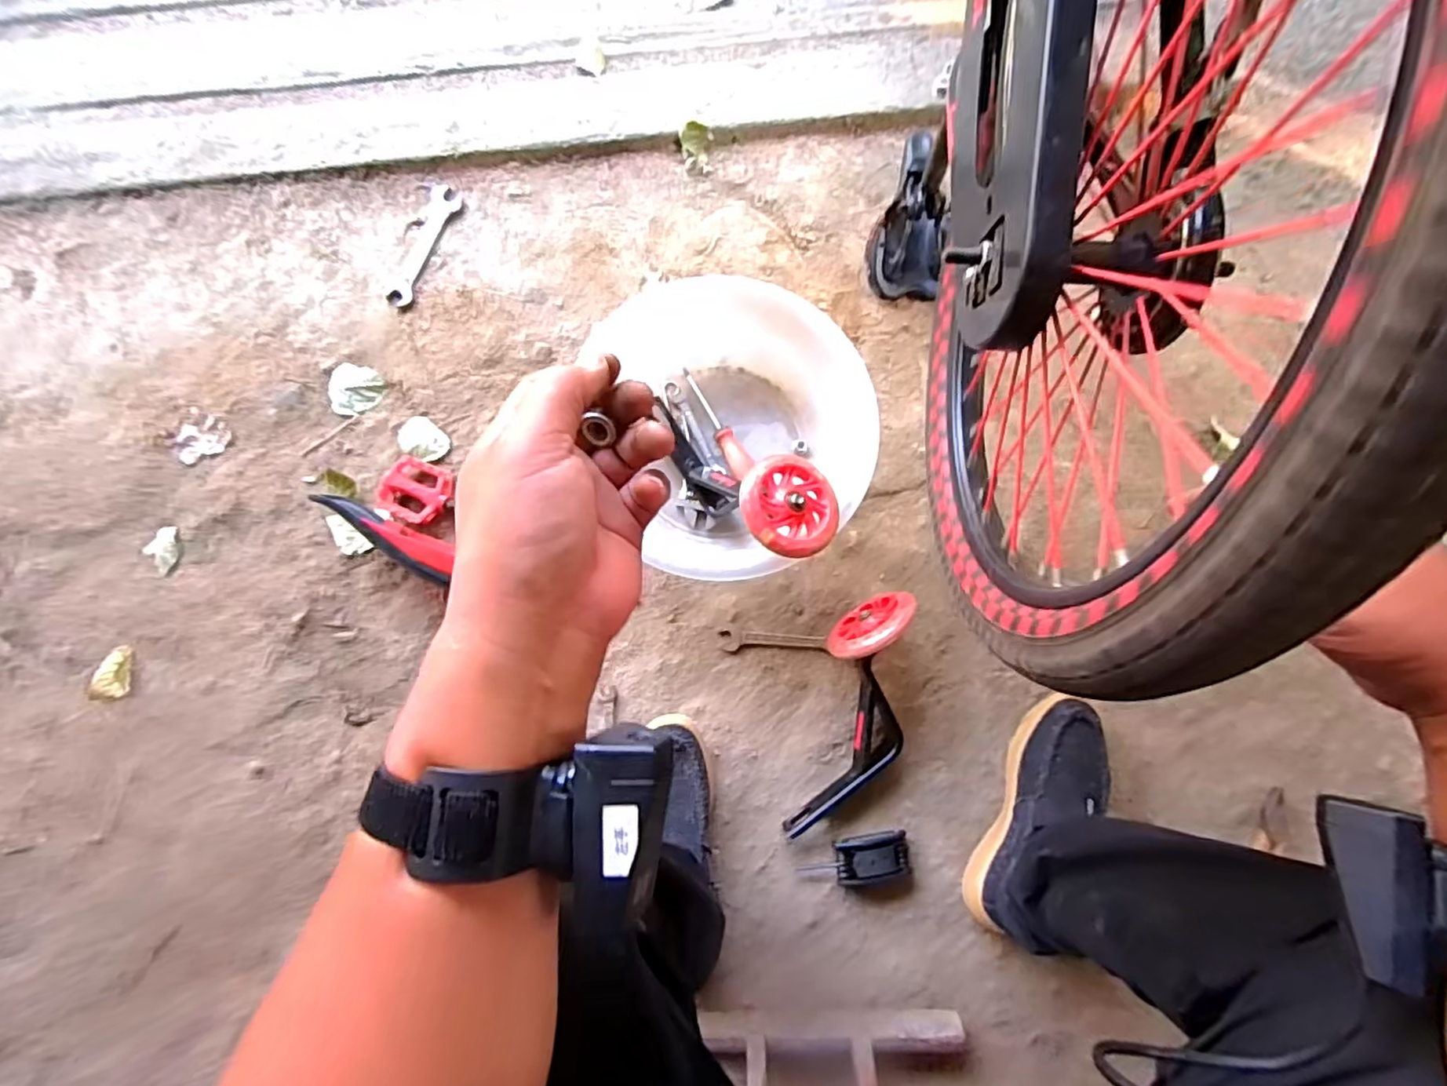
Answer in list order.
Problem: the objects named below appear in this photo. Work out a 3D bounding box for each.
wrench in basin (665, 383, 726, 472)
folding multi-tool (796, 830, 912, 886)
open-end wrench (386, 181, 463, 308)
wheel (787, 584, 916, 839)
[{"bbox_3d":[-0.038,-0.146,0.784,0.022,0.010,0.137,-27,84,-6],"label":"wrench in basin"},{"bbox_3d":[0.151,0.357,0.692,0.123,0.028,0.054,-7,82,-3],"label":"folding multi-tool"},{"bbox_3d":[-0.401,-0.400,0.828,0.040,0.005,0.178,18,82,0],"label":"open-end wrench"},{"bbox_3d":[0.147,0.191,0.688,0.120,0.103,0.287,13,79,2],"label":"wheel"}]

